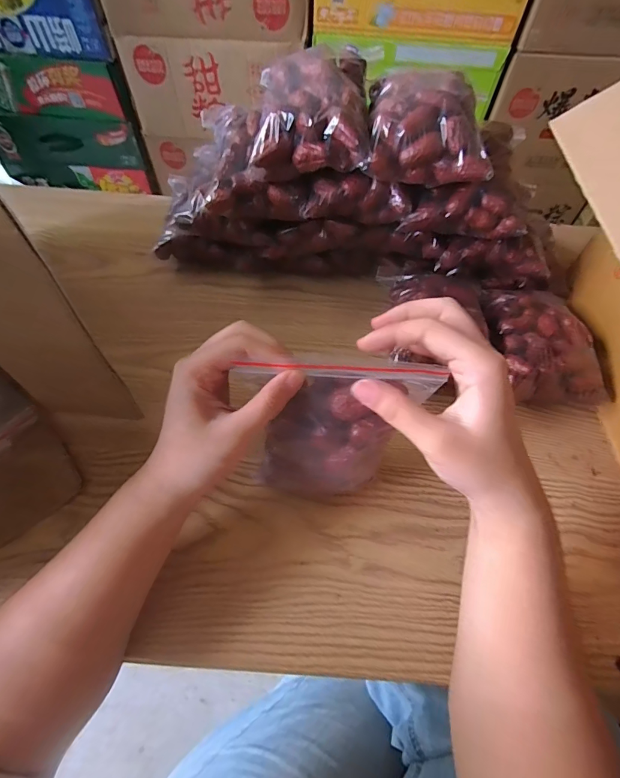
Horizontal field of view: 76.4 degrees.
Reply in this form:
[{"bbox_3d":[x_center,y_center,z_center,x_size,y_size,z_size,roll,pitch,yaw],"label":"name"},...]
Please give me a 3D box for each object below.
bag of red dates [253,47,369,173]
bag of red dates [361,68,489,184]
[{"bbox_3d":[0.004,-0.267,0.379,0.109,0.061,0.138,6,59,2],"label":"bag of red dates"},{"bbox_3d":[0.109,-0.242,0.365,0.107,0.060,0.107,8,59,3],"label":"bag of red dates"}]

